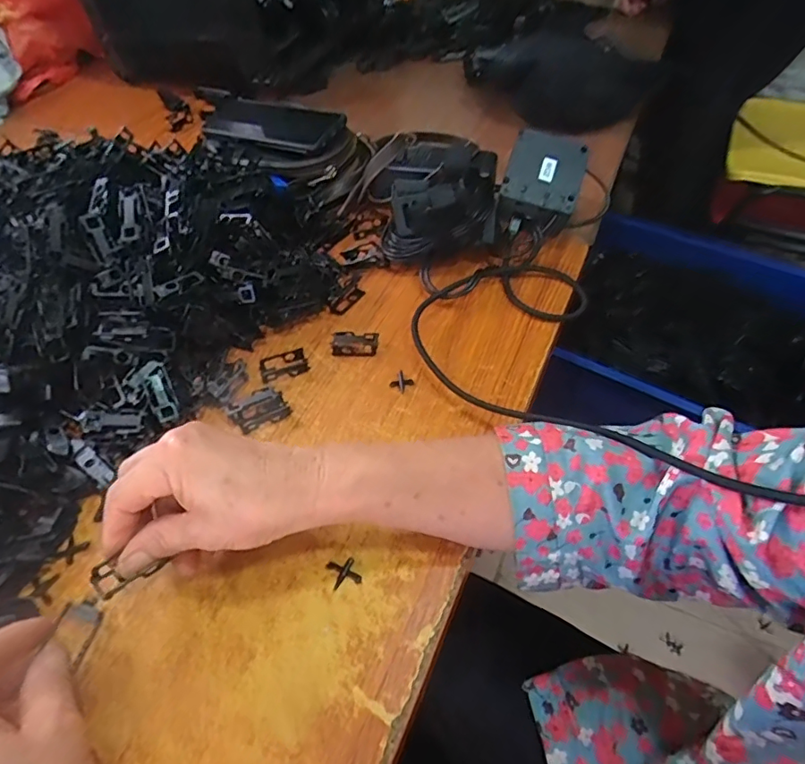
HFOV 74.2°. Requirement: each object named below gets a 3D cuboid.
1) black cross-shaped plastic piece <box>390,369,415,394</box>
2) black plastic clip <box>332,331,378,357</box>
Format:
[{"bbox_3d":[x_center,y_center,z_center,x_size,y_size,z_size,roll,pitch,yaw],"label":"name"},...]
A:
[{"bbox_3d":[-0.001,0.000,0.427,0.015,0.006,0.015,32,59,27],"label":"black cross-shaped plastic piece"},{"bbox_3d":[-0.040,-0.032,0.453,0.038,0.012,0.019,-2,49,3],"label":"black plastic clip"}]

